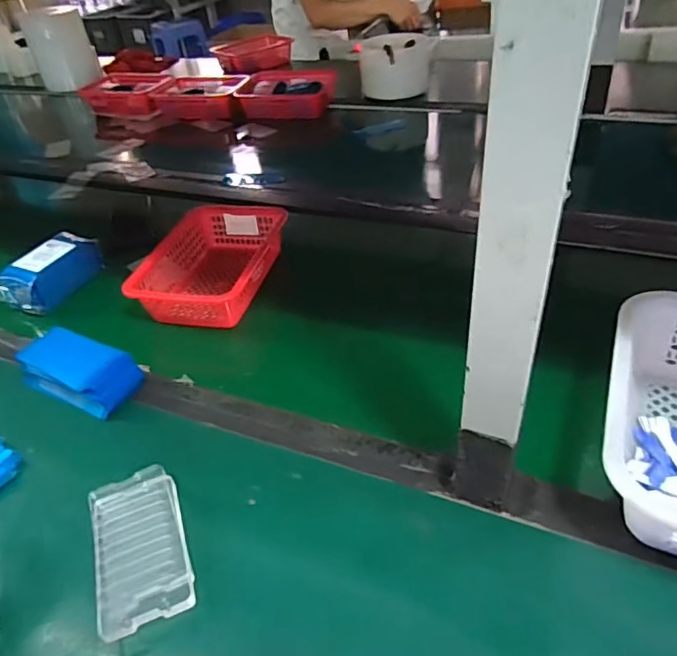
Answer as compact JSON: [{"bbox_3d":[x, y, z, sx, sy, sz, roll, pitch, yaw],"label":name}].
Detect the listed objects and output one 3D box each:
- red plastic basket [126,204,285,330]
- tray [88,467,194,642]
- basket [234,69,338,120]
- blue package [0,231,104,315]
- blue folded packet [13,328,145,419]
[{"bbox_3d":[-0.171,-0.086,0.749,0.146,0.062,0.229,6,42,17],"label":"red plastic basket"},{"bbox_3d":[-0.163,0.174,0.443,0.070,0.021,0.143,-20,41,-14],"label":"tray"},{"bbox_3d":[-0.118,-0.571,1.318,0.234,0.066,0.180,3,41,12],"label":"basket"},{"bbox_3d":[-0.403,-0.080,0.758,0.061,0.053,0.132,11,43,22],"label":"blue package"},{"bbox_3d":[-0.287,0.046,0.600,0.134,0.047,0.069,15,45,25],"label":"blue folded packet"}]

